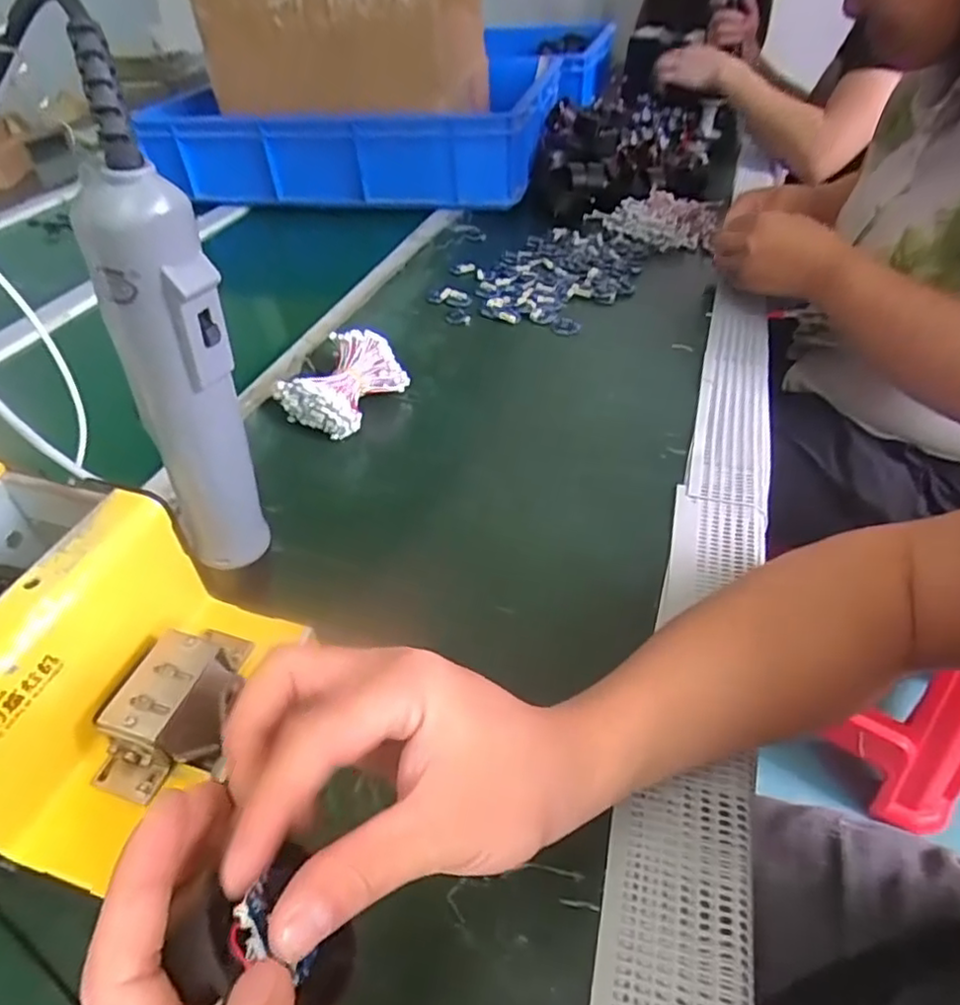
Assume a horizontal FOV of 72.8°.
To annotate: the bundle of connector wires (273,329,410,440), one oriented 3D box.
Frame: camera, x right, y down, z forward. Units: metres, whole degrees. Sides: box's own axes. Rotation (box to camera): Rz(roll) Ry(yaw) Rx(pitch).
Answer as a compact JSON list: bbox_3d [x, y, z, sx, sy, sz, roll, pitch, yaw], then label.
[{"bbox_3d":[-0.117,-0.100,0.557,0.074,0.055,0.091,15,46,20],"label":"bundle of connector wires"}]

